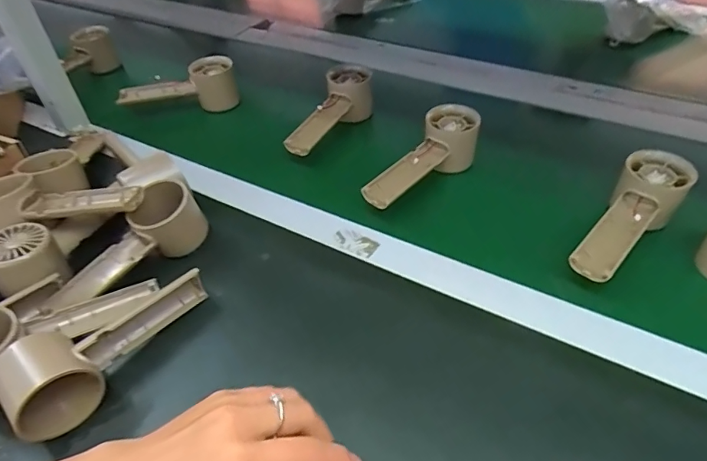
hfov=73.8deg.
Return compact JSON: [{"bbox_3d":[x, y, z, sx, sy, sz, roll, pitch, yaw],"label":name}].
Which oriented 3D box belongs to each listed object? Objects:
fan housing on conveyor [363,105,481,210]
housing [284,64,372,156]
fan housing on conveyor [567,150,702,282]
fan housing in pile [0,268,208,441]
[{"bbox_3d":[0.073,-0.071,0.498,0.059,0.058,0.156,30,57,30],"label":"fan housing on conveyor"},{"bbox_3d":[-0.022,-0.144,0.578,0.057,0.049,0.161,12,50,18],"label":"housing"},{"bbox_3d":[0.250,-0.003,0.429,0.054,0.069,0.155,30,57,30],"label":"fan housing on conveyor"},{"bbox_3d":[-0.193,0.083,0.370,0.061,0.049,0.160,25,54,27],"label":"fan housing in pile"}]

